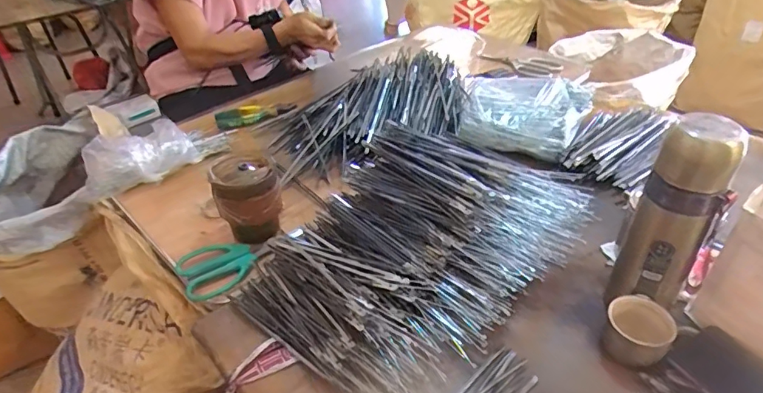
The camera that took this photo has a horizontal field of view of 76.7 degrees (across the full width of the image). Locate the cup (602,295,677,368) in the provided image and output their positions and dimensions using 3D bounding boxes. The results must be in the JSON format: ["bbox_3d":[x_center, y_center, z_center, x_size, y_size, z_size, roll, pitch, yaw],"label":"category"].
[{"bbox_3d":[0.259,0.141,0.490,0.060,0.048,0.058,-1,37,1],"label":"cup"}]

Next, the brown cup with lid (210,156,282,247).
[{"bbox_3d":[-0.178,0.006,0.646,0.082,0.105,0.074,-14,38,-15],"label":"brown cup with lid"}]

